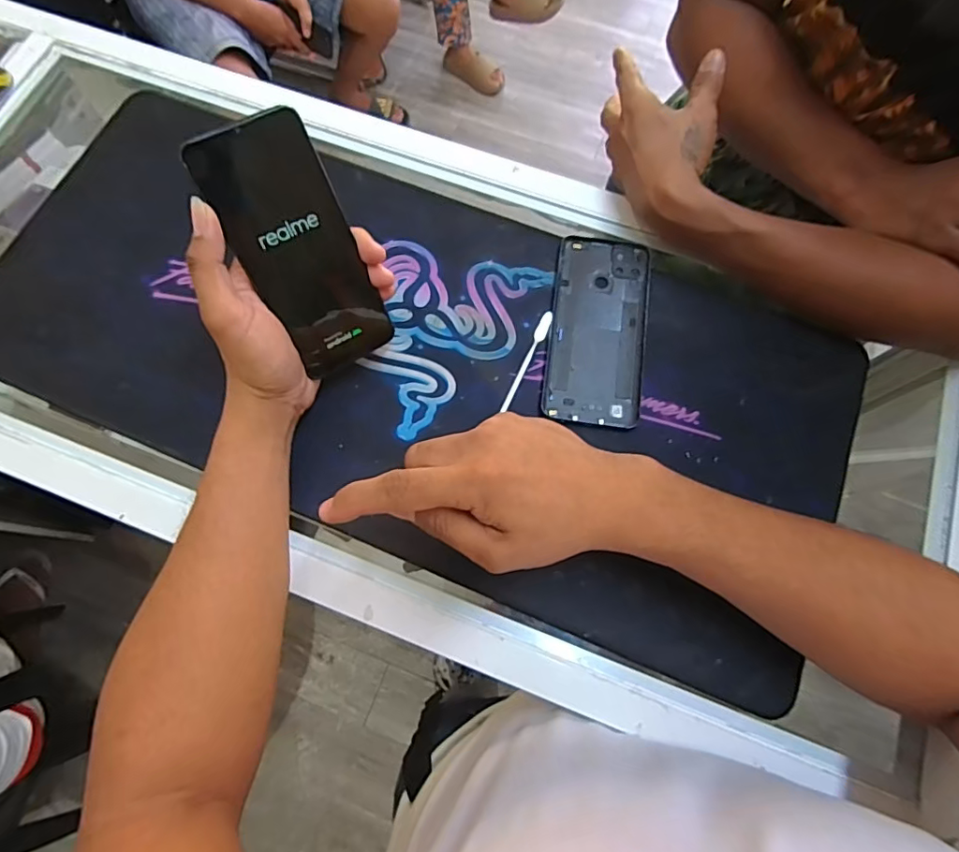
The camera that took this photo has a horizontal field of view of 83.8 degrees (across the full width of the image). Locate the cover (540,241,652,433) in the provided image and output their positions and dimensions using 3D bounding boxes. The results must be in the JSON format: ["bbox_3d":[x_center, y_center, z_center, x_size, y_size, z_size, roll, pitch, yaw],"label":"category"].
[{"bbox_3d":[0.095,-0.080,0.430,0.077,0.006,0.163,7,73,1],"label":"cover"}]

